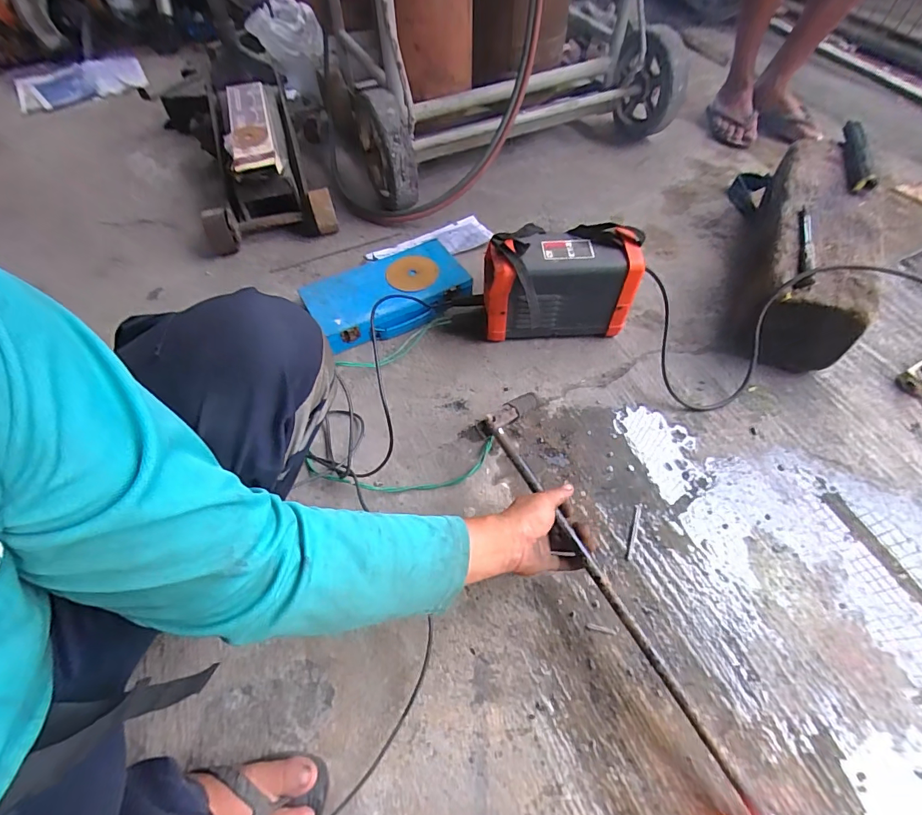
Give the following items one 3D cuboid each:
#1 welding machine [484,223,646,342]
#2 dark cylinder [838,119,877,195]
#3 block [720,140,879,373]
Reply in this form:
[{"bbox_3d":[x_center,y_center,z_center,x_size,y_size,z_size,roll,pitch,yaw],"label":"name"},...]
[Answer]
[{"bbox_3d":[0.166,-0.209,0.758,0.248,0.174,0.126,-2,56,1],"label":"welding machine"},{"bbox_3d":[0.750,-0.483,0.831,0.034,0.030,0.248,16,58,13],"label":"dark cylinder"},{"bbox_3d":[0.634,-0.291,0.812,0.161,0.159,0.497,22,60,16],"label":"block"}]

